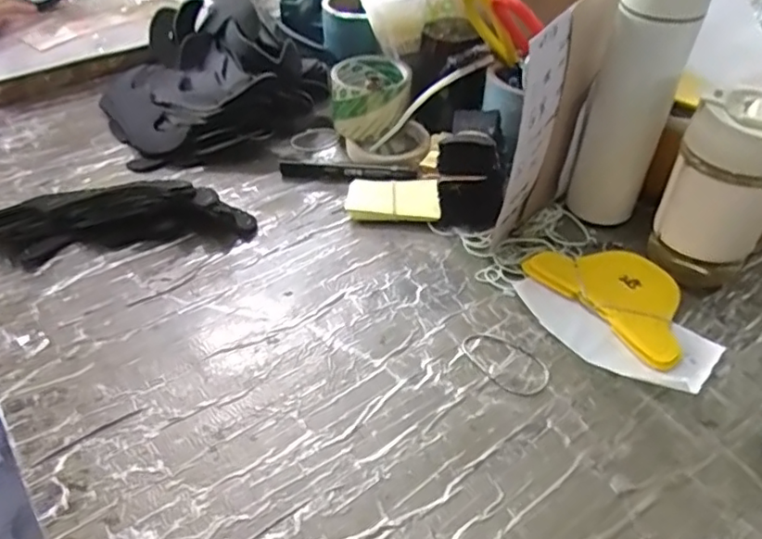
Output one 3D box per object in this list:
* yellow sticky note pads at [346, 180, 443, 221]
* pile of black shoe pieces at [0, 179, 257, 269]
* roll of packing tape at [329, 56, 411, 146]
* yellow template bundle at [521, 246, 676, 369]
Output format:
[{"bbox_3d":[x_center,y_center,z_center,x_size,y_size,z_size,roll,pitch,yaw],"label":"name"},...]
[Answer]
[{"bbox_3d":[0.011,-0.068,0.608,0.089,0.020,0.056,0,41,0],"label":"yellow sticky note pads"},{"bbox_3d":[-0.253,-0.050,0.583,0.256,0.040,0.089,-7,41,-7],"label":"pile of black shoe pieces"},{"bbox_3d":[-0.013,-0.192,0.700,0.087,0.074,0.090,0,41,0],"label":"roll of packing tape"},{"bbox_3d":[0.205,0.017,0.525,0.095,0.012,0.140,-27,47,-28],"label":"yellow template bundle"}]

